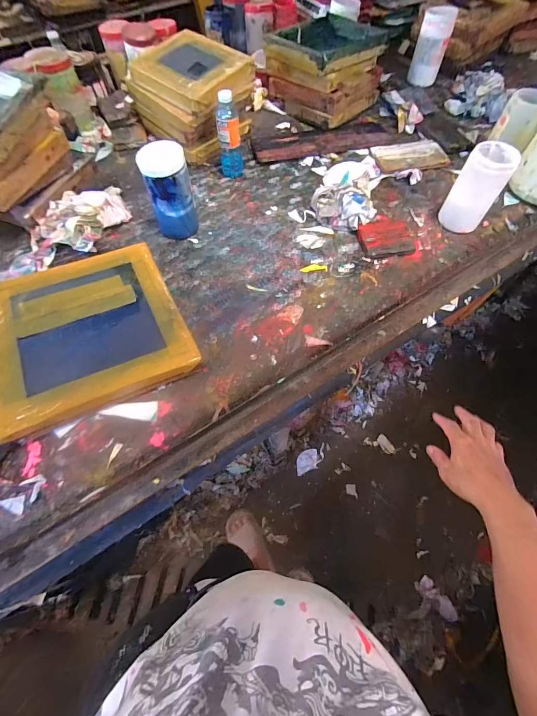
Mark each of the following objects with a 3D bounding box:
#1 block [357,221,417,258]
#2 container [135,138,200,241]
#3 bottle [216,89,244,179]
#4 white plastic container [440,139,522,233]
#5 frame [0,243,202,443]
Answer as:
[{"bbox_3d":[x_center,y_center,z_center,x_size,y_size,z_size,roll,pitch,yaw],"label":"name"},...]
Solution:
[{"bbox_3d":[0.281,-0.279,0.760,0.130,0.029,0.100,-8,63,-5],"label":"block"},{"bbox_3d":[-0.212,-0.359,0.720,0.097,0.181,0.084,-12,63,-7],"label":"container"},{"bbox_3d":[-0.098,-0.555,0.821,0.057,0.178,0.056,-4,62,-3],"label":"bottle"},{"bbox_3d":[0.467,-0.377,0.737,0.094,0.165,0.082,32,66,15],"label":"white plastic container"},{"bbox_3d":[-0.337,-0.061,0.611,0.339,0.057,0.332,-21,64,-15],"label":"frame"}]

